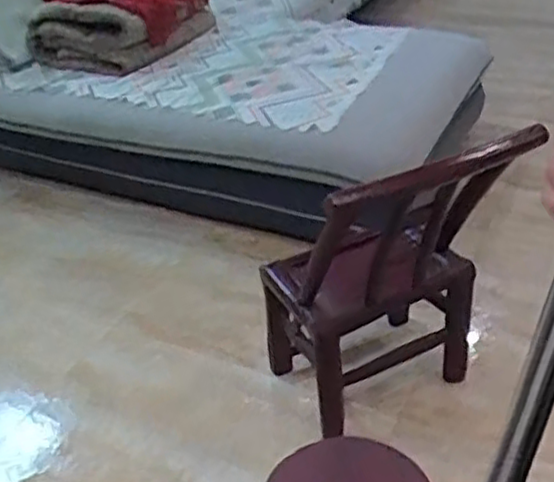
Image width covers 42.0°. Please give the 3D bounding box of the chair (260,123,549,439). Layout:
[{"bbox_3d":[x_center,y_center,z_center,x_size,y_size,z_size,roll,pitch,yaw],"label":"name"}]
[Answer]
[{"bbox_3d":[0.210,0.061,1.434,0.391,0.657,0.362,-18,36,-19],"label":"chair"}]

